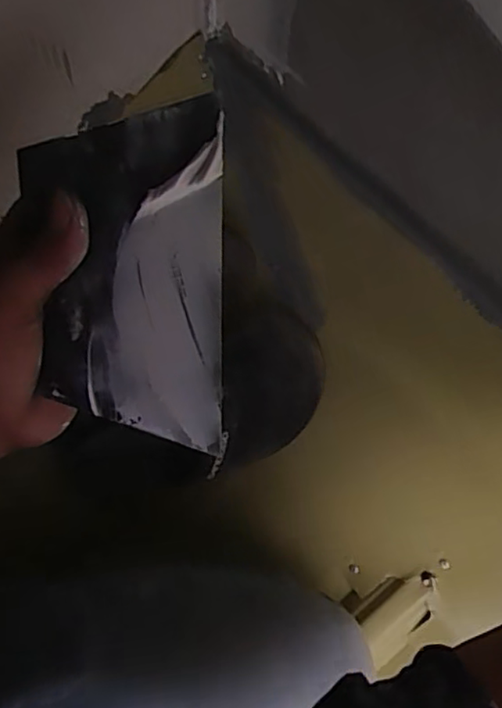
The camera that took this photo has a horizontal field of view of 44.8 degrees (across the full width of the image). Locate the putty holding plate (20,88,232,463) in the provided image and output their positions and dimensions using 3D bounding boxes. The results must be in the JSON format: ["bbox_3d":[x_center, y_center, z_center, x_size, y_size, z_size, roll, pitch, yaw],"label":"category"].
[{"bbox_3d":[-0.056,-0.032,0.269,0.090,0.009,0.141,3,102,16],"label":"putty holding plate"}]

